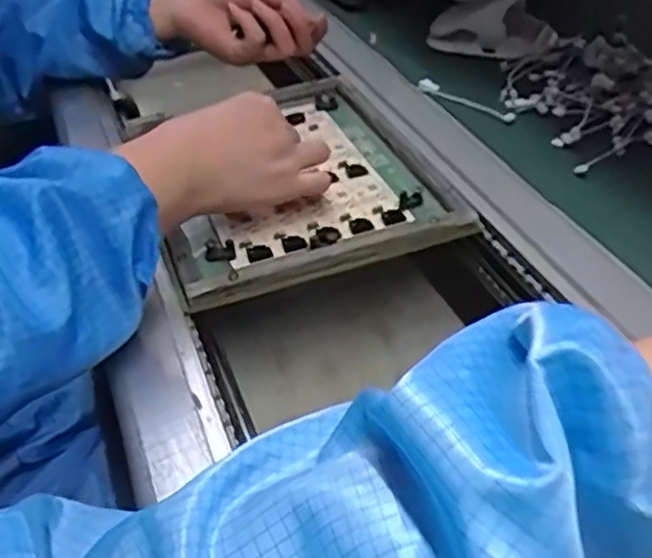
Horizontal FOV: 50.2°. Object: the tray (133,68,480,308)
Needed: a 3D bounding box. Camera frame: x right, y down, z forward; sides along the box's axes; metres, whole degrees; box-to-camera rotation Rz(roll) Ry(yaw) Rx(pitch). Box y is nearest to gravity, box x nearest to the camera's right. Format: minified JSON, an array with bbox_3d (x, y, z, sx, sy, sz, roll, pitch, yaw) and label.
[{"bbox_3d":[-0.033,-0.081,0.542,0.204,0.027,0.255,-16,42,-15],"label":"tray"}]

